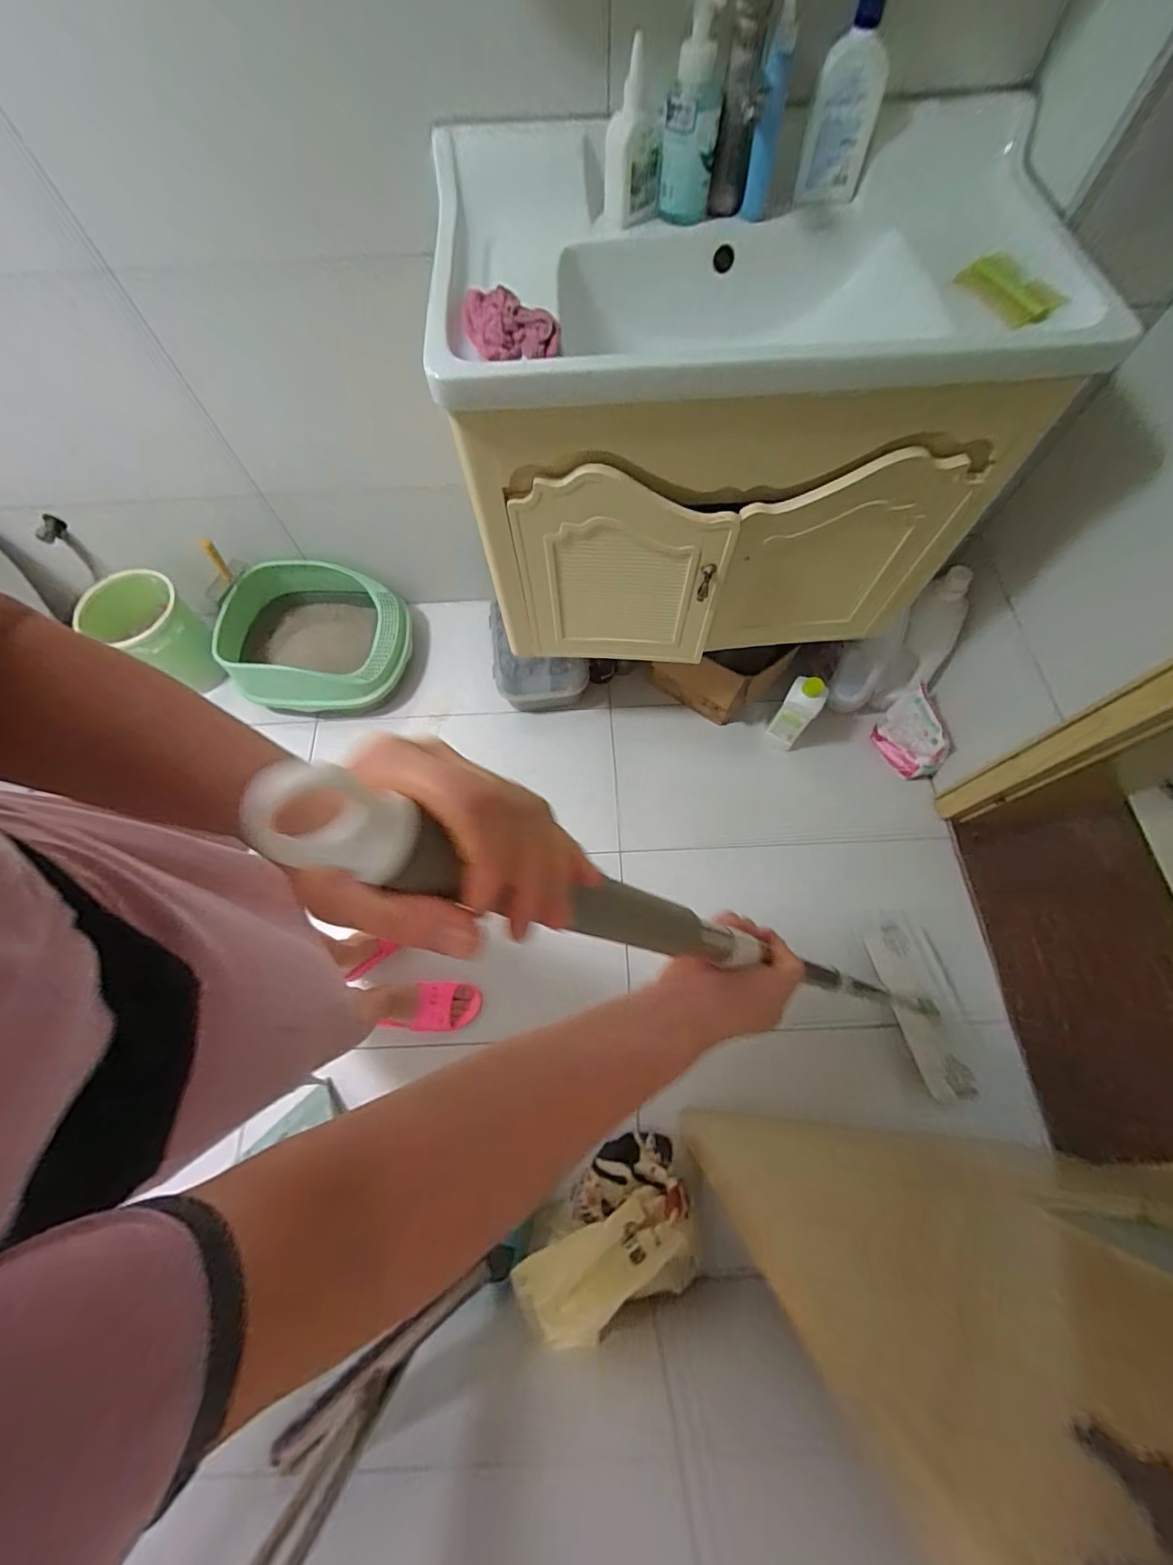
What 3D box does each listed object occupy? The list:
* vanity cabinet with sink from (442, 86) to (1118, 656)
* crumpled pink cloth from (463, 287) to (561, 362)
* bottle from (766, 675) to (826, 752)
[{"bbox_3d":[0.214,-0.550,0.861,0.782,0.512,0.454,-2,68,1],"label":"vanity cabinet with sink"},{"bbox_3d":[-0.092,-0.558,0.627,0.116,0.042,0.079,-4,68,0],"label":"crumpled pink cloth"},{"bbox_3d":[0.492,-0.159,1.214,0.082,0.231,0.059,36,73,15],"label":"bottle"}]

